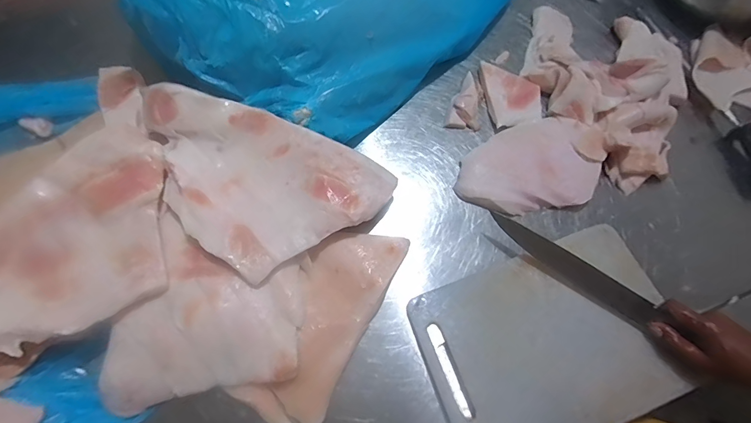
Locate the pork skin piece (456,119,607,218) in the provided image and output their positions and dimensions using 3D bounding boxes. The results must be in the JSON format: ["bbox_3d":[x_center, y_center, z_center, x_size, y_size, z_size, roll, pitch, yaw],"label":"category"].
[{"bbox_3d":[0.249,-0.073,0.600,0.237,0.028,0.146,-11,71,-6],"label":"pork skin piece"}]

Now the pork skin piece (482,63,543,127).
[{"bbox_3d":[0.240,-0.209,0.645,0.087,0.014,0.126,-9,71,-5],"label":"pork skin piece"}]

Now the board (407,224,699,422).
[{"bbox_3d":[0.241,0.169,0.501,0.343,0.019,0.230,-20,72,-9],"label":"board"}]

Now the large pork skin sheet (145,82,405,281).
[{"bbox_3d":[-0.176,-0.039,0.531,0.360,0.078,0.222,25,72,8],"label":"large pork skin sheet"}]

